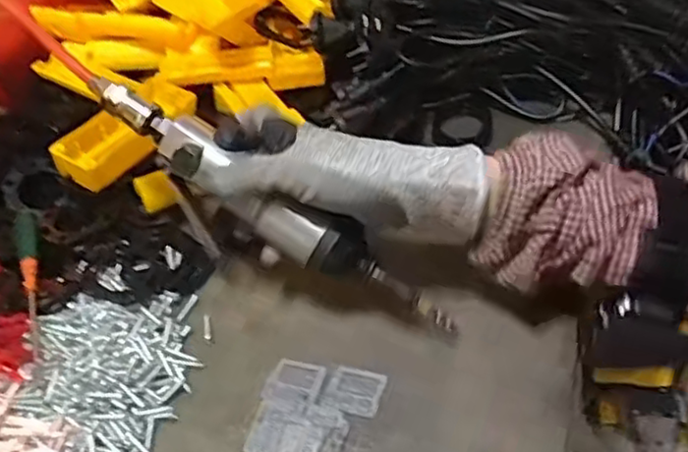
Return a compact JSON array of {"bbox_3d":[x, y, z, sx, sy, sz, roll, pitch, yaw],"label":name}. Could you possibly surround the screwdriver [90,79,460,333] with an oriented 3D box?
[{"bbox_3d":[-0.046,-0.013,0.418,0.267,0.032,0.033,34,57,4],"label":"screwdriver"}]

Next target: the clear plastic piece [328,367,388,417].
[{"bbox_3d":[0.007,0.099,0.407,0.032,0.004,0.029,12,50,17],"label":"clear plastic piece"}]

